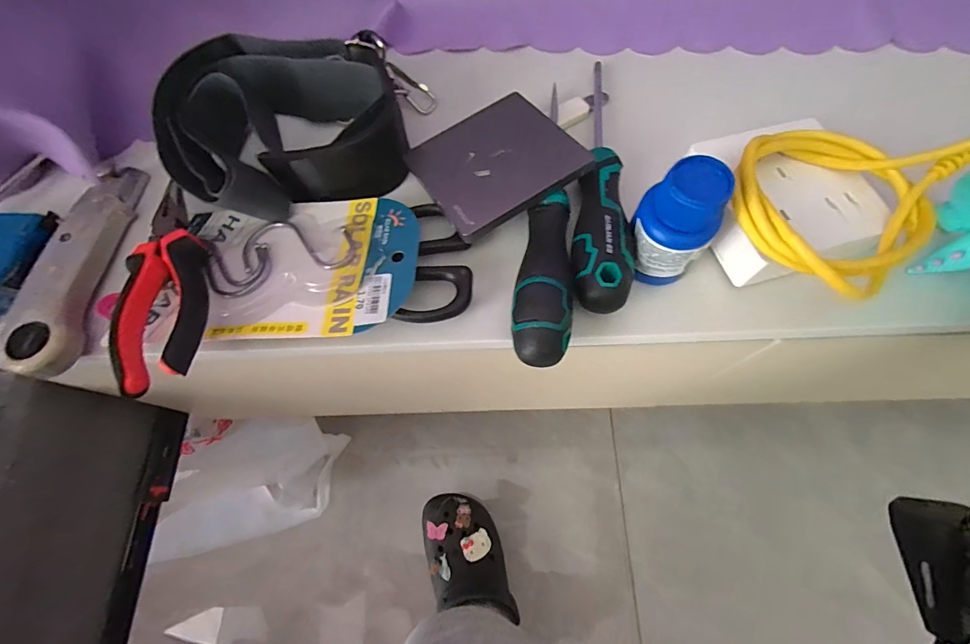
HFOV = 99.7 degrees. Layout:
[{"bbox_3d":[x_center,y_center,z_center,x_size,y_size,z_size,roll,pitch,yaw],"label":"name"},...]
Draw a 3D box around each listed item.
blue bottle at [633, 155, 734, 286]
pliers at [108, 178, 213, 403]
[{"bbox_3d":[0.099,-0.049,0.216,0.037,0.063,0.034,35,74,16],"label":"blue bottle"},{"bbox_3d":[-0.183,-0.029,0.235,0.043,0.018,0.139,-14,68,-3],"label":"pliers"}]

